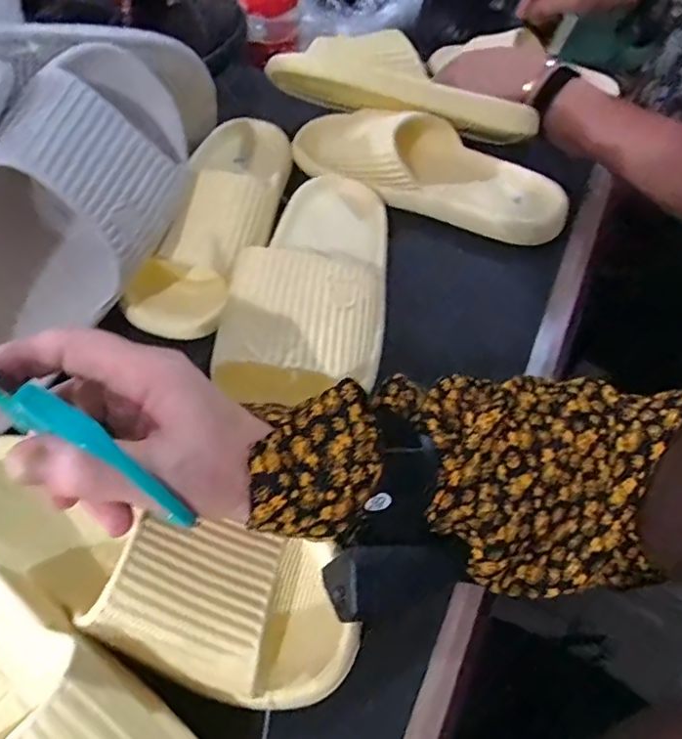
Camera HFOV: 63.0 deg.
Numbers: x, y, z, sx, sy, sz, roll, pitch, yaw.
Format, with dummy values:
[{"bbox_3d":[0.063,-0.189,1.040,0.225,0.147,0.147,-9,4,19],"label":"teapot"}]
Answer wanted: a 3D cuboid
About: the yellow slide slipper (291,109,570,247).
[{"bbox_3d":[0.074,-0.176,0.487,0.248,0.075,0.093,17,56,12],"label":"yellow slide slipper"}]

